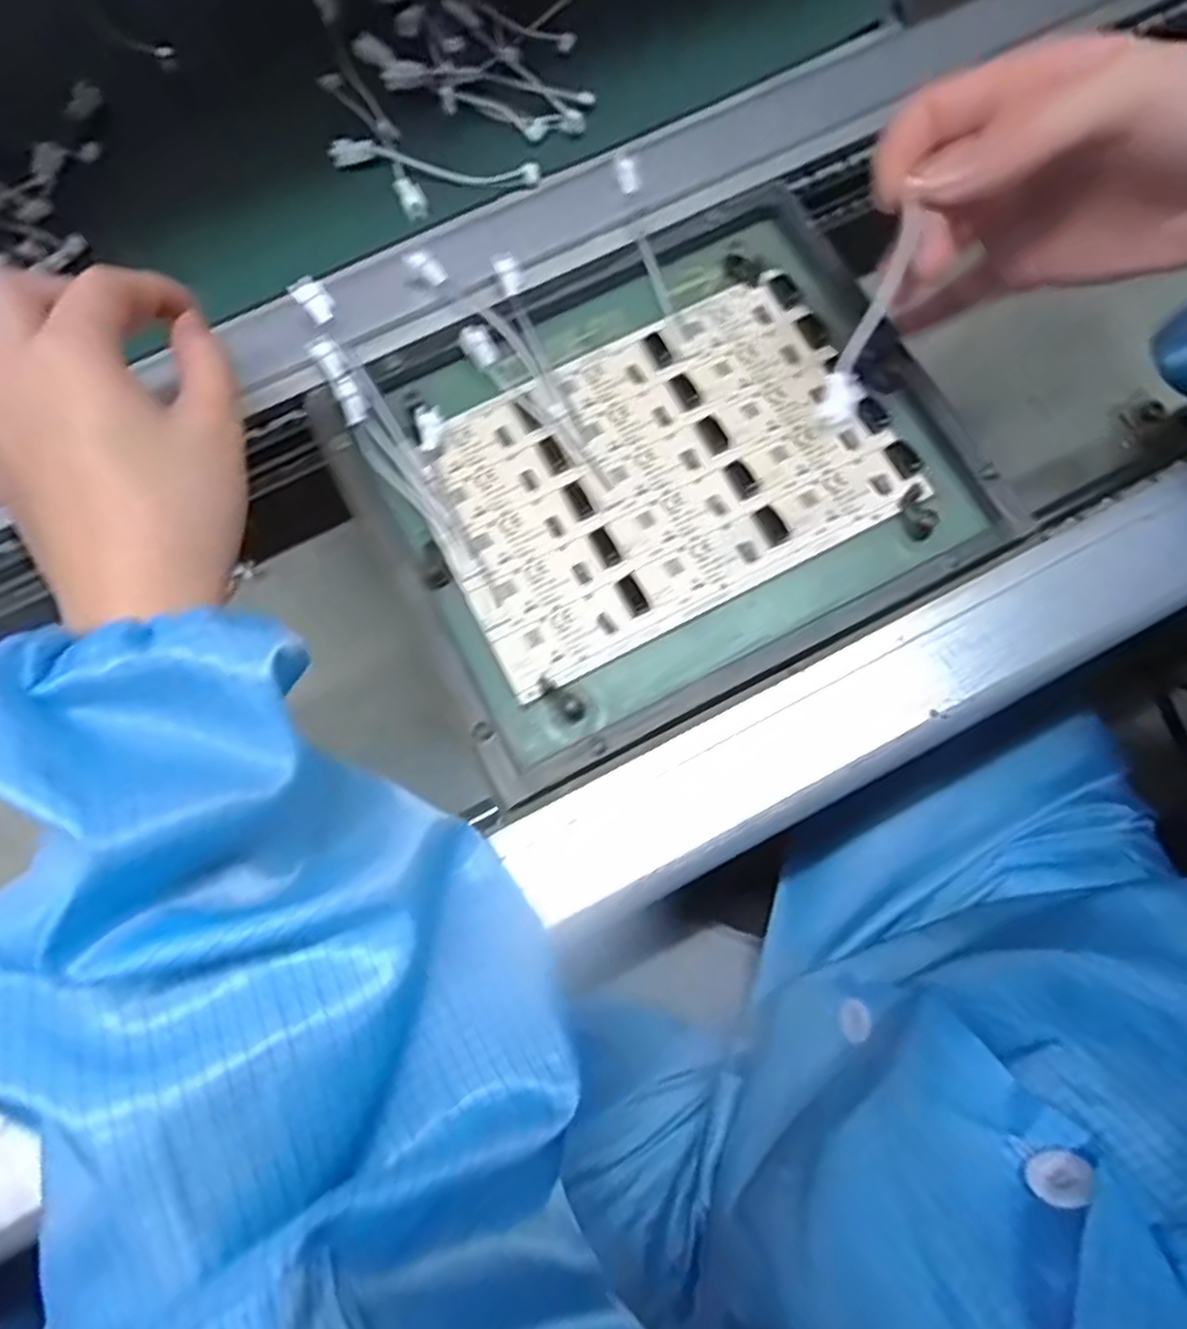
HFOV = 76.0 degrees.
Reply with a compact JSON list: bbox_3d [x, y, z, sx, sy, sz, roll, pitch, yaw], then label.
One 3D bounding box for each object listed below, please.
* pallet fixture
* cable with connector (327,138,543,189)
[{"bbox_3d":[0.026,-0.084,0.320,0.237,0.020,0.195,-27,76,-7],"label":"pallet fixture"},{"bbox_3d":[-0.075,-0.236,0.360,0.098,0.005,0.014,8,102,-1],"label":"cable with connector"}]

